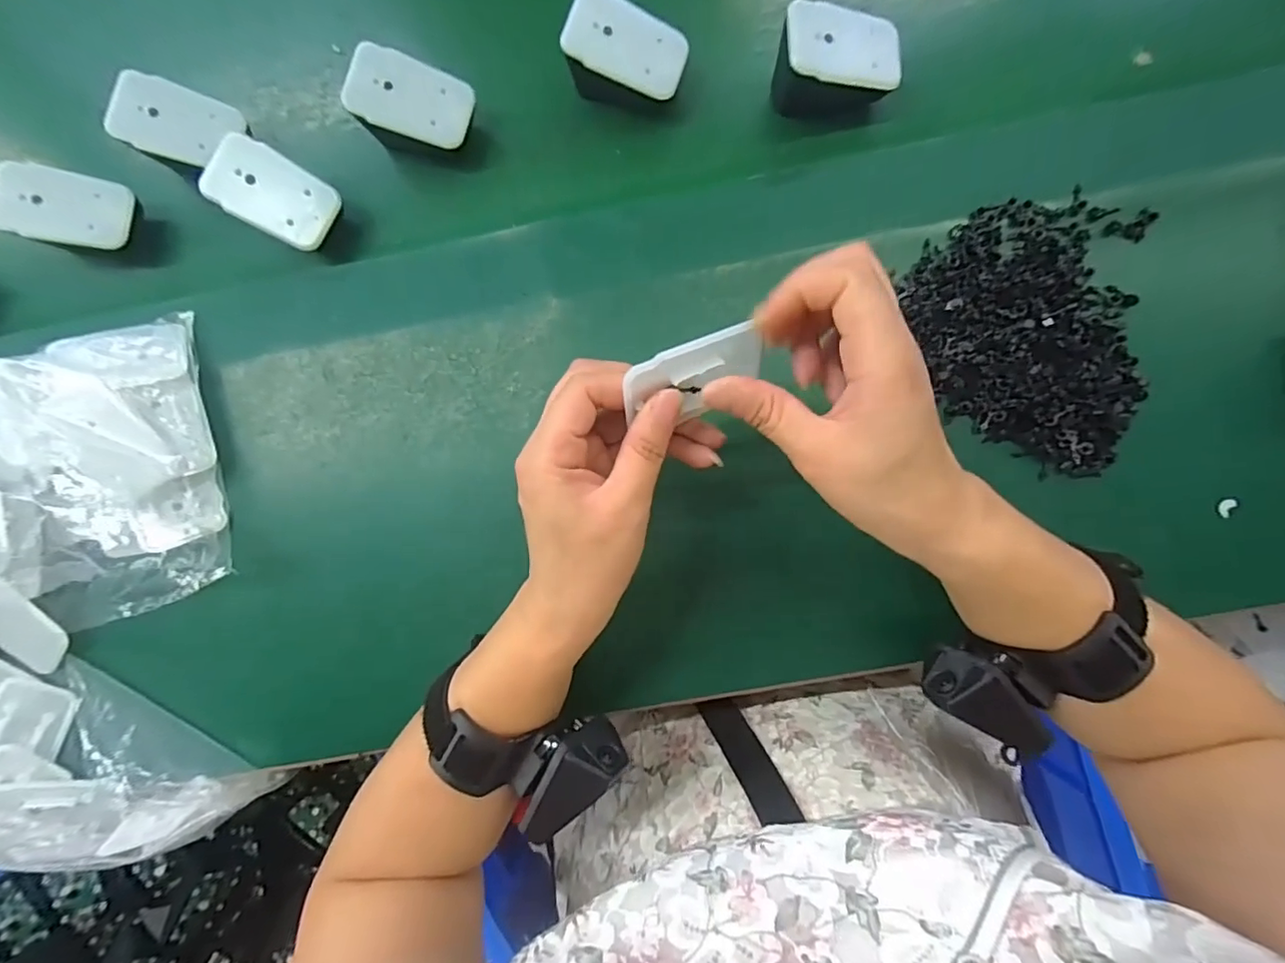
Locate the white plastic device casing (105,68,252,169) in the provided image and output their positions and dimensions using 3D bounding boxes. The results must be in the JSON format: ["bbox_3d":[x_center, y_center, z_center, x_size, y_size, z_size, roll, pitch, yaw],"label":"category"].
[{"bbox_3d":[-0.281,-0.218,0.331,0.064,0.007,0.046,14,84,-23],"label":"white plastic device casing"}]

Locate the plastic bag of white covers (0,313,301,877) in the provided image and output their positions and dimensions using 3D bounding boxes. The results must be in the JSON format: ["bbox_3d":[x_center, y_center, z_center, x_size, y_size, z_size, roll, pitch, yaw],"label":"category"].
[{"bbox_3d":[-0.394,0.079,0.313,0.300,0.072,0.296,-12,85,0],"label":"plastic bag of white covers"}]

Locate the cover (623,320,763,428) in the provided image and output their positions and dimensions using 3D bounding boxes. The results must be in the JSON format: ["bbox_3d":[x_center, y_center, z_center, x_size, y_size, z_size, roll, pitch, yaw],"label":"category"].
[{"bbox_3d":[0.024,-0.045,0.239,0.064,0.006,0.034,-24,125,-13],"label":"cover"}]

